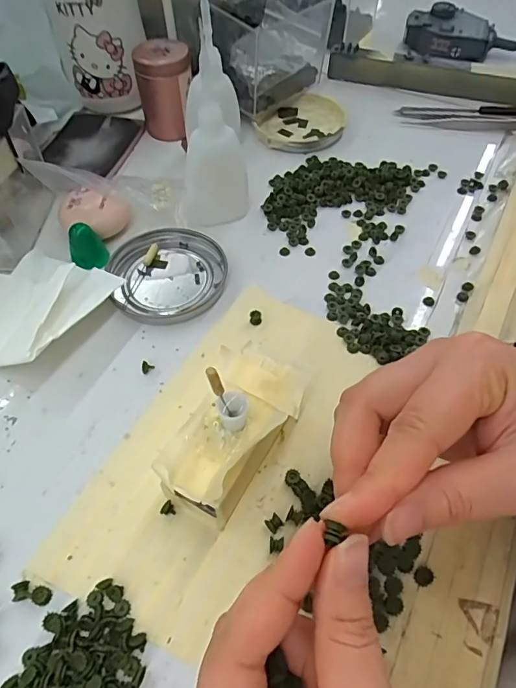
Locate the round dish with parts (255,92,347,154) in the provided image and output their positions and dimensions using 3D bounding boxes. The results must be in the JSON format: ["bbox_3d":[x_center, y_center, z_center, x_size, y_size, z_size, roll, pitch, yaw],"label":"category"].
[{"bbox_3d":[0.038,-0.193,0.424,0.072,0.015,0.077,15,56,10],"label":"round dish with parts"}]

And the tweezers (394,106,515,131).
[{"bbox_3d":[0.189,-0.204,0.427,0.126,0.011,0.032,8,55,5],"label":"tweezers"}]

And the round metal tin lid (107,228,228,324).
[{"bbox_3d":[-0.059,-0.048,0.322,0.075,0.009,0.072,0,55,0],"label":"round metal tin lid"}]

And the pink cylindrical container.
[{"bbox_3d":[-0.077,-0.208,0.400,0.043,0.069,0.034,-9,56,-6],"label":"pink cylindrical container"}]

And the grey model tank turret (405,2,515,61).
[{"bbox_3d":[0.245,-0.307,0.484,0.186,0.032,0.048,10,56,7],"label":"grey model tank turret"}]

